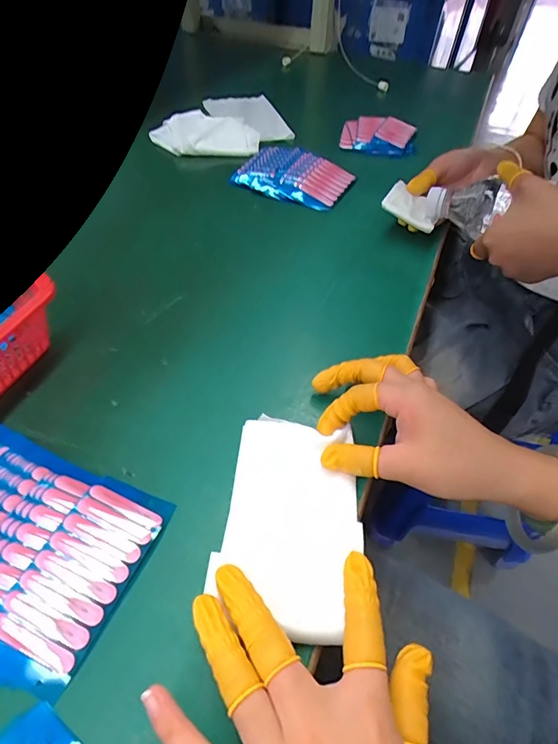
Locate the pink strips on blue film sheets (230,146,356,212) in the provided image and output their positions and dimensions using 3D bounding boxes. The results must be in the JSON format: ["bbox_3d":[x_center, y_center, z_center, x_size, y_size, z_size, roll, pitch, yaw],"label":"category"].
[{"bbox_3d":[0.021,-0.274,0.585,0.147,0.020,0.107,23,52,16],"label":"pink strips on blue film sheets"}]

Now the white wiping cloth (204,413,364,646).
[{"bbox_3d":[0.008,0.092,0.277,0.084,0.012,0.135,8,49,4],"label":"white wiping cloth"}]

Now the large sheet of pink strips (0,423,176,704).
[{"bbox_3d":[-0.170,0.101,0.259,0.170,0.020,0.121,18,51,13],"label":"large sheet of pink strips"}]

